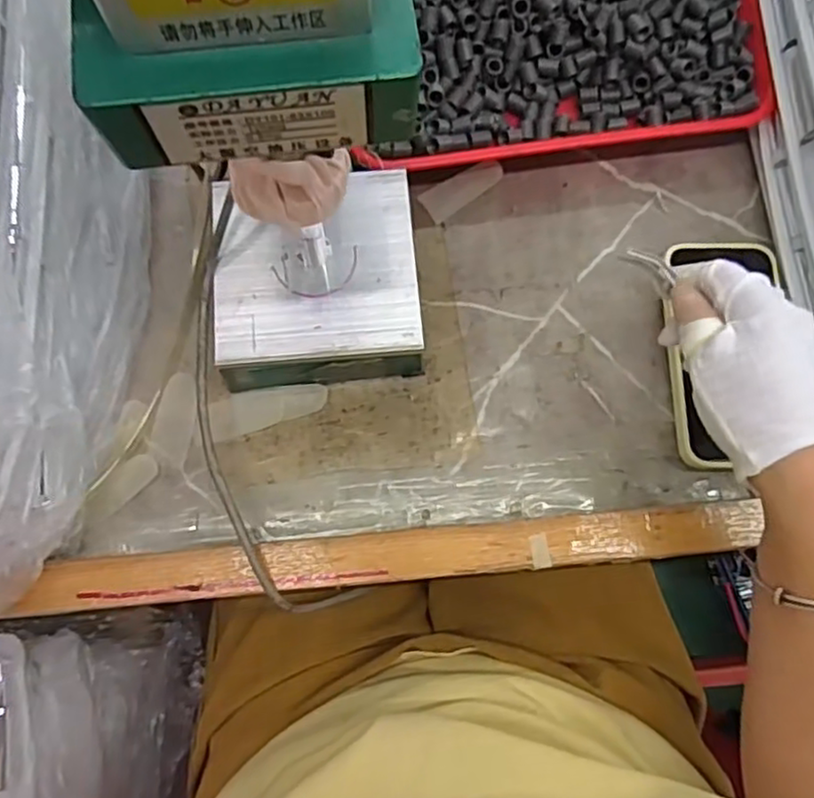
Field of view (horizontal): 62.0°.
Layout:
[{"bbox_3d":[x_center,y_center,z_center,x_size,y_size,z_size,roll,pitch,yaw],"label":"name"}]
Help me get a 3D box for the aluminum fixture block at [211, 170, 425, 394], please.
[{"bbox_3d":[-0.055,-0.073,0.425,0.122,0.058,0.124,-6,75,-2],"label":"aluminum fixture block"}]

